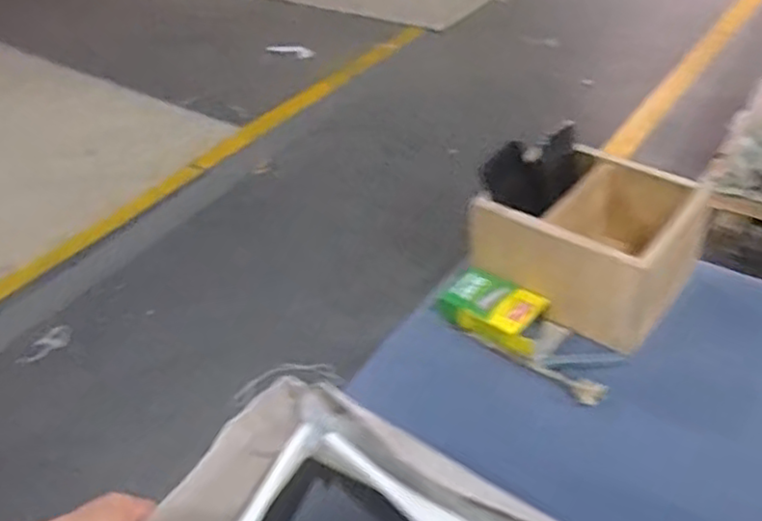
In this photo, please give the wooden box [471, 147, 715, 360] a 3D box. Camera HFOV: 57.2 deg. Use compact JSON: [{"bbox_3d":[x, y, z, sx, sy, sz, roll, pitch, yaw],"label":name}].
[{"bbox_3d":[0.261,-0.028,0.872,0.226,0.123,0.207,25,49,32],"label":"wooden box"}]

